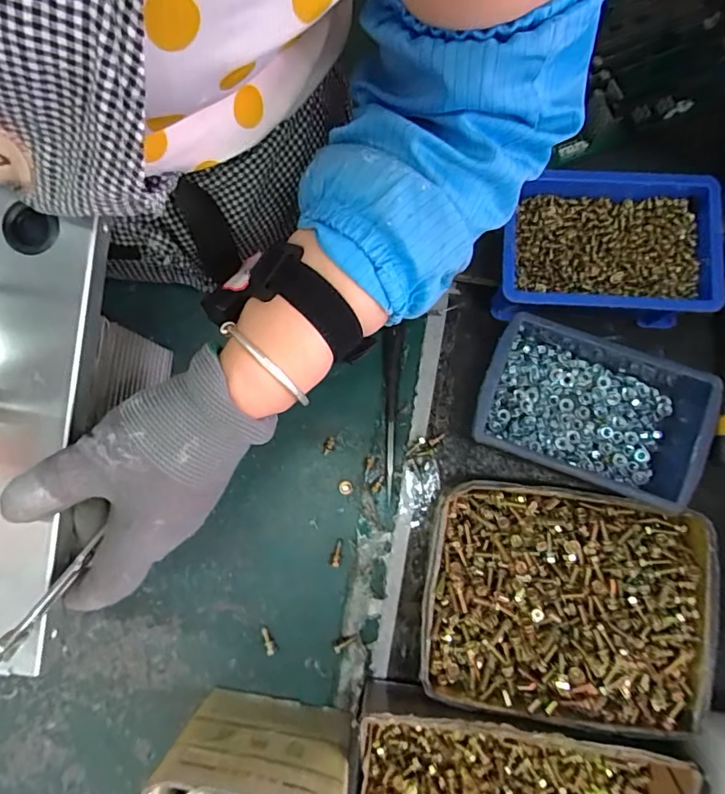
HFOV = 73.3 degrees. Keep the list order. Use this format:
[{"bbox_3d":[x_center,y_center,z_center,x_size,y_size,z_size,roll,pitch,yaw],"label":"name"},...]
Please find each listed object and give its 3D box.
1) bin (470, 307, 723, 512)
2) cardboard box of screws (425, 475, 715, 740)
[{"bbox_3d":[0.157,0.011,0.348,0.151,0.055,0.098,19,83,5],"label":"bin"},{"bbox_3d":[0.135,0.138,0.332,0.182,0.042,0.143,7,82,4],"label":"cardboard box of screws"}]

